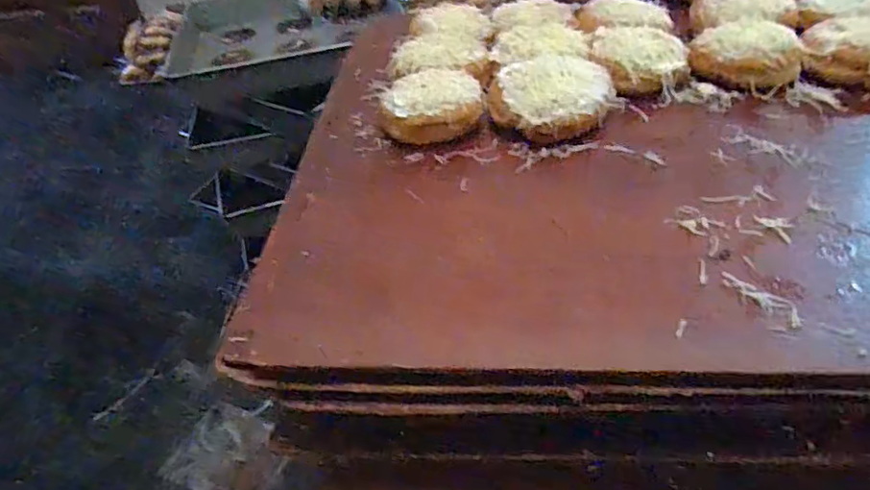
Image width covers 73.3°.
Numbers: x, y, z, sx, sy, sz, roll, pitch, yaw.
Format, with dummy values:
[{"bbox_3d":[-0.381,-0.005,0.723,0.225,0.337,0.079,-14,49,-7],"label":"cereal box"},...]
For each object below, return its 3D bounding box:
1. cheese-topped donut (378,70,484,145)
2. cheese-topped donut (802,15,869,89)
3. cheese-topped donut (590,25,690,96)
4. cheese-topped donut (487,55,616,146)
[{"bbox_3d":[-0.001,-0.124,0.505,0.083,0.034,0.080,0,42,9],"label":"cheese-topped donut"},{"bbox_3d":[0.384,-0.177,0.525,0.091,0.034,0.088,25,51,31],"label":"cheese-topped donut"},{"bbox_3d":[0.188,-0.168,0.536,0.086,0.029,0.092,9,44,18],"label":"cheese-topped donut"},{"bbox_3d":[0.099,-0.124,0.487,0.093,0.035,0.076,-18,42,-11],"label":"cheese-topped donut"}]

